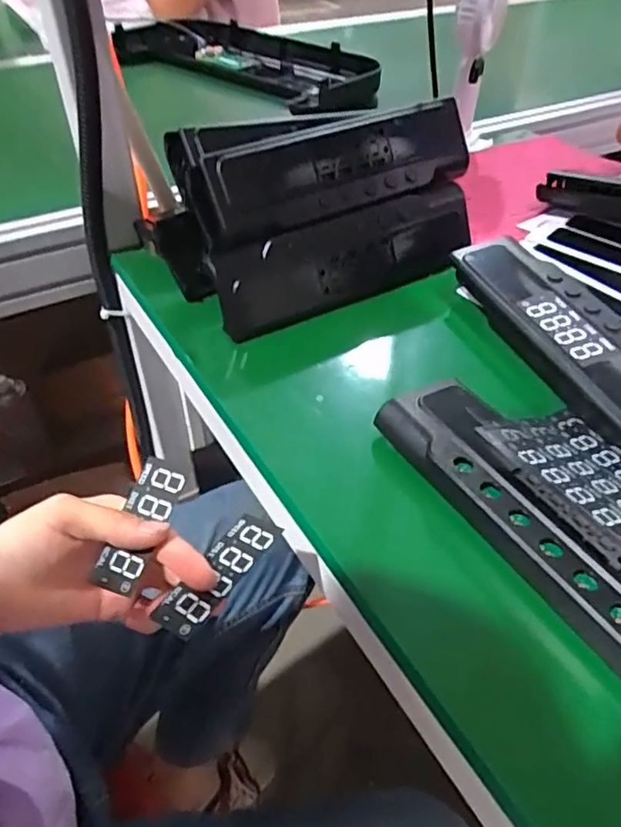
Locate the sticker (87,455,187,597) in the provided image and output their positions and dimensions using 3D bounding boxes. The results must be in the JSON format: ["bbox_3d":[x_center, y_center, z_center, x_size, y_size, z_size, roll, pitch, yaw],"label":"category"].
[{"bbox_3d":[-0.094,0.060,0.329,0.030,0.005,0.073,11,63,20],"label":"sticker"}]

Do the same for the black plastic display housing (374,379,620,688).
[{"bbox_3d":[0.128,0.068,0.324,0.059,0.032,0.239,-20,47,-20],"label":"black plastic display housing"}]

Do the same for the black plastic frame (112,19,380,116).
[{"bbox_3d":[-0.110,-0.592,1.009,0.502,0.072,0.168,29,51,28],"label":"black plastic frame"}]

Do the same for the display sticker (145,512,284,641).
[{"bbox_3d":[-0.049,0.083,0.314,0.032,0.005,0.075,14,46,36],"label":"display sticker"}]

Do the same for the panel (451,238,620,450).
[{"bbox_3d":[0.192,-0.050,0.431,0.068,0.041,0.247,-17,46,-17],"label":"panel"}]

